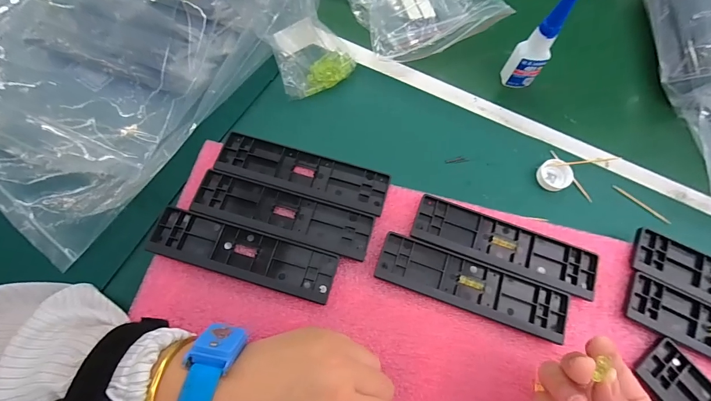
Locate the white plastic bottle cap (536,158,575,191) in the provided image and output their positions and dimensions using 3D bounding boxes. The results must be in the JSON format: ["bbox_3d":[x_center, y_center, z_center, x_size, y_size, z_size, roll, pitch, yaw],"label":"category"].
[{"bbox_3d":[0.202,-0.026,0.352,0.030,0.013,0.031,1,70,-2],"label":"white plastic bottle cap"}]

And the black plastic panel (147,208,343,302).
[{"bbox_3d":[-0.096,0.046,0.299,0.159,0.009,0.041,16,70,4],"label":"black plastic panel"}]

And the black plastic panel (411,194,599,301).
[{"bbox_3d":[0.130,0.039,0.307,0.158,0.007,0.042,20,70,5],"label":"black plastic panel"}]

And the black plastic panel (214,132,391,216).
[{"bbox_3d":[-0.049,-0.026,0.323,0.157,0.006,0.042,15,70,4],"label":"black plastic panel"}]

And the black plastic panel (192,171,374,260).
[{"bbox_3d":[-0.064,0.012,0.310,0.158,0.005,0.043,16,70,4],"label":"black plastic panel"}]

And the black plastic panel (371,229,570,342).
[{"bbox_3d":[0.098,0.071,0.296,0.159,0.007,0.043,19,70,5],"label":"black plastic panel"}]

